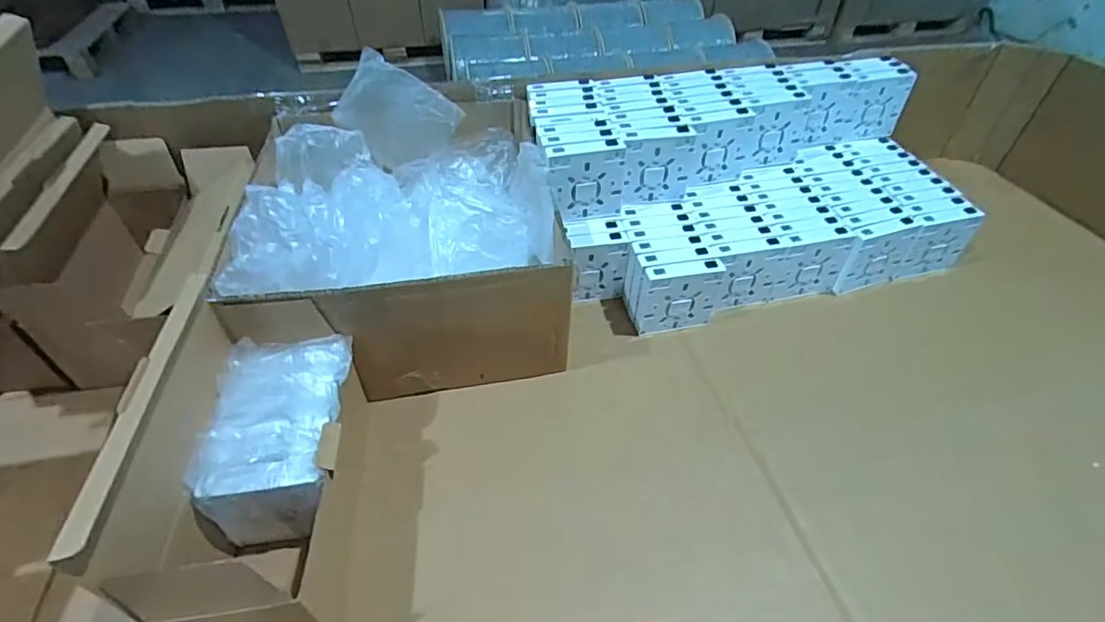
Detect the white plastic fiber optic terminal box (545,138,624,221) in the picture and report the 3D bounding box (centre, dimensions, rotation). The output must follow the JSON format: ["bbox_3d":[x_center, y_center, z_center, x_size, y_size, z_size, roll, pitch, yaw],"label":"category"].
[{"bbox_3d":[0.040,-0.143,0.609,0.090,0.086,0.020,-12,43,-12],"label":"white plastic fiber optic terminal box"}]

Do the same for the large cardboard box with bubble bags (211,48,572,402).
[{"bbox_3d":[-0.154,-0.093,0.598,0.288,0.209,0.319,-9,42,-8],"label":"large cardboard box with bubble bags"}]

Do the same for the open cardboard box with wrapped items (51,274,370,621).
[{"bbox_3d":[-0.212,0.109,0.405,0.099,0.195,0.218,-6,42,-6],"label":"open cardboard box with wrapped items"}]

